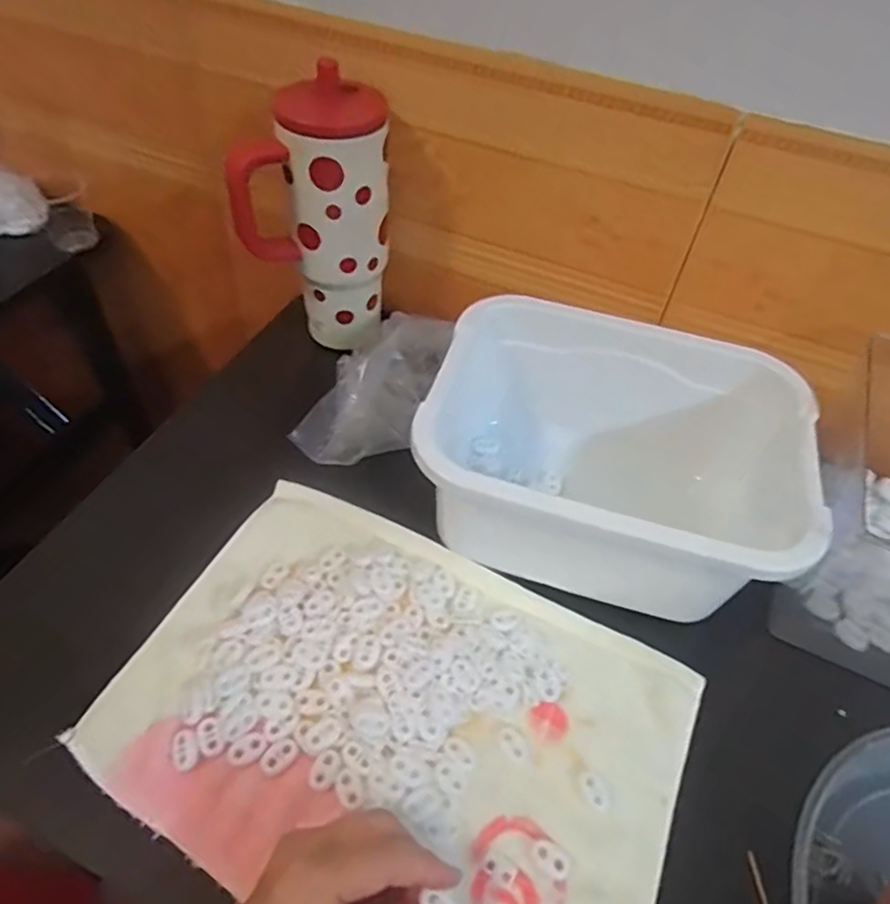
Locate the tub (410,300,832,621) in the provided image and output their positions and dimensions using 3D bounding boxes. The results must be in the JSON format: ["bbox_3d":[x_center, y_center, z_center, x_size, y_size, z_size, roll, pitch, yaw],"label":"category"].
[{"bbox_3d":[0.113,0.001,0.454,0.246,0.112,0.186,16,51,9],"label":"tub"}]

